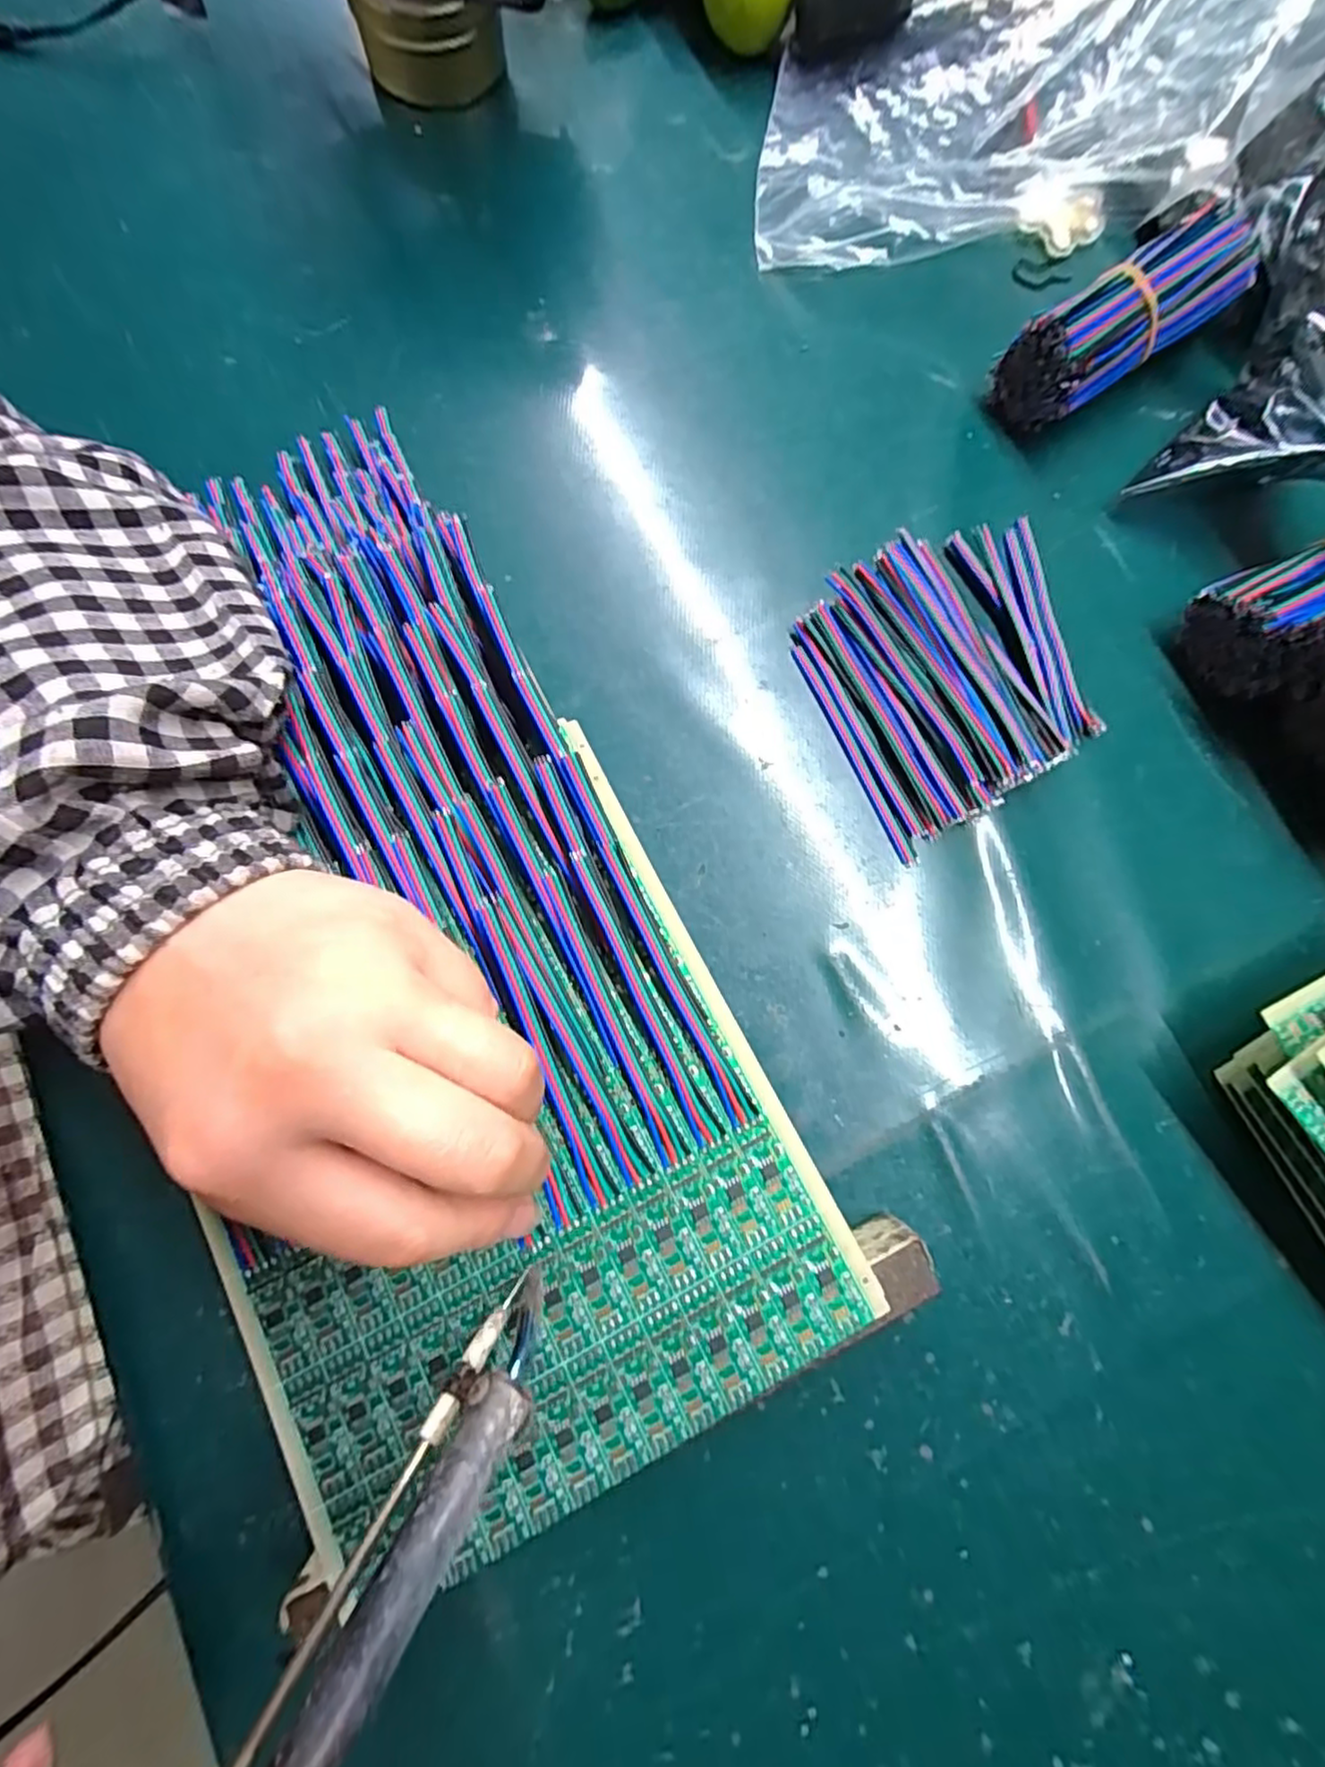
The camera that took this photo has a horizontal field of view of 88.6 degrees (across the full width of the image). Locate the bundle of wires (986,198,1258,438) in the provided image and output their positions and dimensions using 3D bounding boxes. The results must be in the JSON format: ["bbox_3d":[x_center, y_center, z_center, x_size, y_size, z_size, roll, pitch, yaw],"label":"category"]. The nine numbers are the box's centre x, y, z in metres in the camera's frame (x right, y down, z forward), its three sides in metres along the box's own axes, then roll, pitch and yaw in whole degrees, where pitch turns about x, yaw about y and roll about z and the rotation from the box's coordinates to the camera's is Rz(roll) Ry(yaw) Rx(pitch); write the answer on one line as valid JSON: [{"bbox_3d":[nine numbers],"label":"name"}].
[{"bbox_3d":[0.190,-0.229,0.280,0.106,0.039,0.040,-33,81,-7],"label":"bundle of wires"}]

